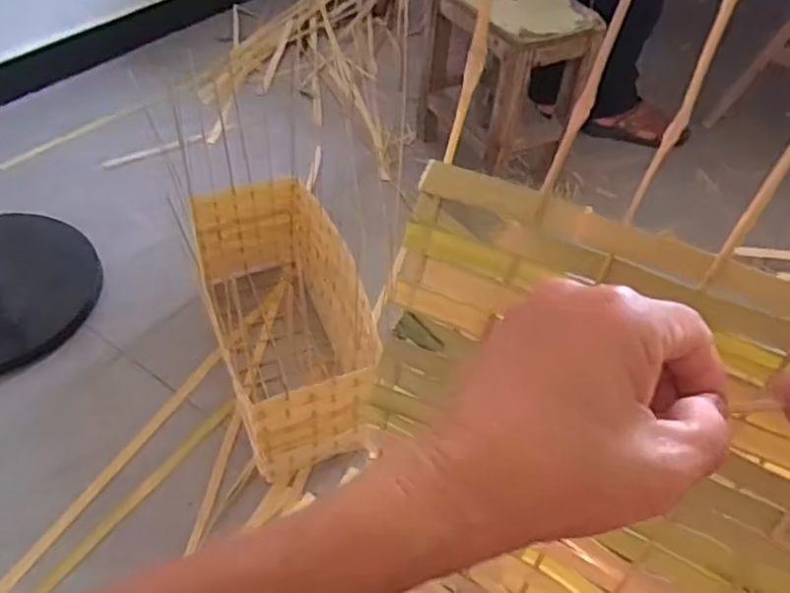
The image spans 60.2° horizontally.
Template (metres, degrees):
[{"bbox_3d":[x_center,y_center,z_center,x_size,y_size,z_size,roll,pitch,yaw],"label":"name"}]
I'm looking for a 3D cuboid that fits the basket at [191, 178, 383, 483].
[{"bbox_3d":[-0.171,0.030,1.086,0.206,0.185,0.445,-14,50,-18],"label":"basket"}]

